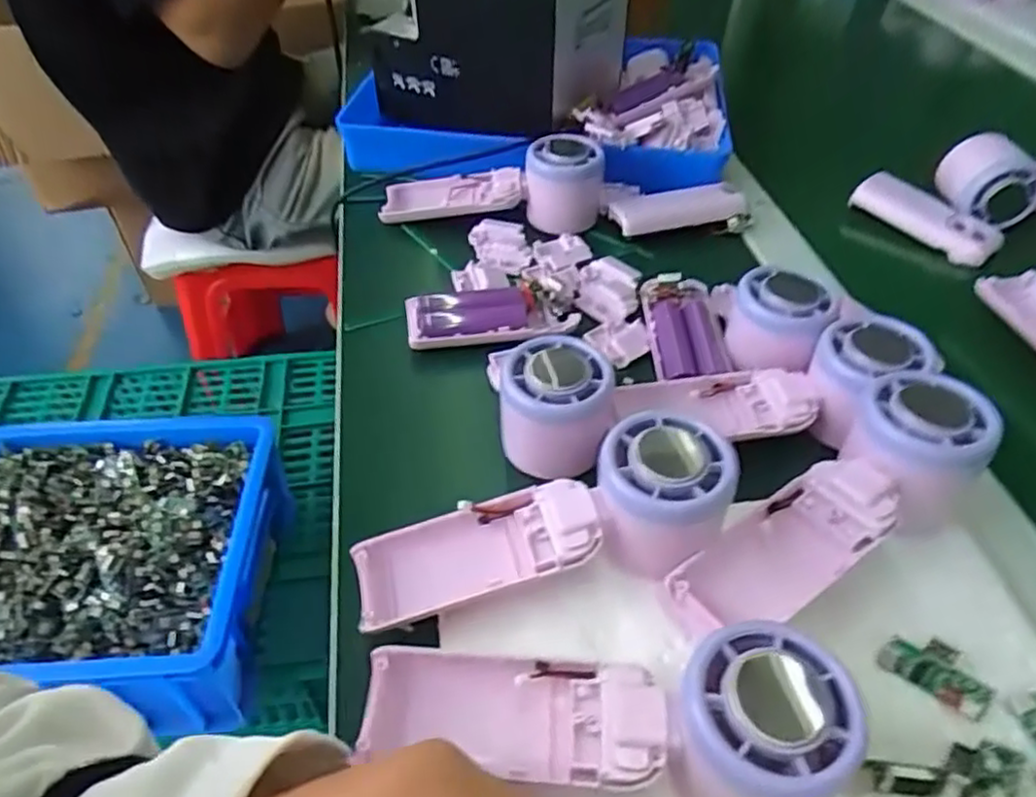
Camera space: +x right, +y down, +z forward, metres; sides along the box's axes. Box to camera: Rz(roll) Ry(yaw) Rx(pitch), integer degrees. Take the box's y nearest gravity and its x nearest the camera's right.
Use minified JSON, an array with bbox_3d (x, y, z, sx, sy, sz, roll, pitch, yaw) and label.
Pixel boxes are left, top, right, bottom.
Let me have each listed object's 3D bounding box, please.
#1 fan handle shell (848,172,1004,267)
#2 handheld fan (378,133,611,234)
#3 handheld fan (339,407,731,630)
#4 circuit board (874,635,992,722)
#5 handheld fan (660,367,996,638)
[{"bbox_3d":[0.302,-0.135,0.518,0.031,0.024,0.103,-29,53,-26],"label":"fan handle shell"},{"bbox_3d":[-0.020,-0.155,0.529,0.165,0.078,0.064,5,45,4],"label":"handheld fan"},{"bbox_3d":[0.013,0.060,0.307,0.168,0.050,0.058,-20,45,9],"label":"handheld fan"},{"bbox_3d":[0.166,0.107,0.274,0.039,0.010,0.018,29,51,25],"label":"circuit board"},{"bbox_3d":[0.139,0.051,0.311,0.167,0.048,0.057,-34,53,-10],"label":"handheld fan"}]

